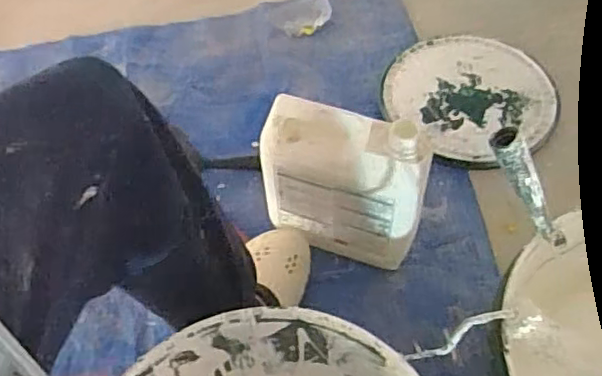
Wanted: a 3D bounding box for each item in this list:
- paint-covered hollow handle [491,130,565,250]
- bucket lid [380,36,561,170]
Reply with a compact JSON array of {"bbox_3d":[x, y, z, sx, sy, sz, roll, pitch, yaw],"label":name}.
[{"bbox_3d":[0.197,0.006,0.533,0.023,0.139,0.019,-6,46,39],"label":"paint-covered hollow handle"},{"bbox_3d":[0.302,-0.167,1.101,0.293,0.017,0.288,-2,53,2],"label":"bucket lid"}]

